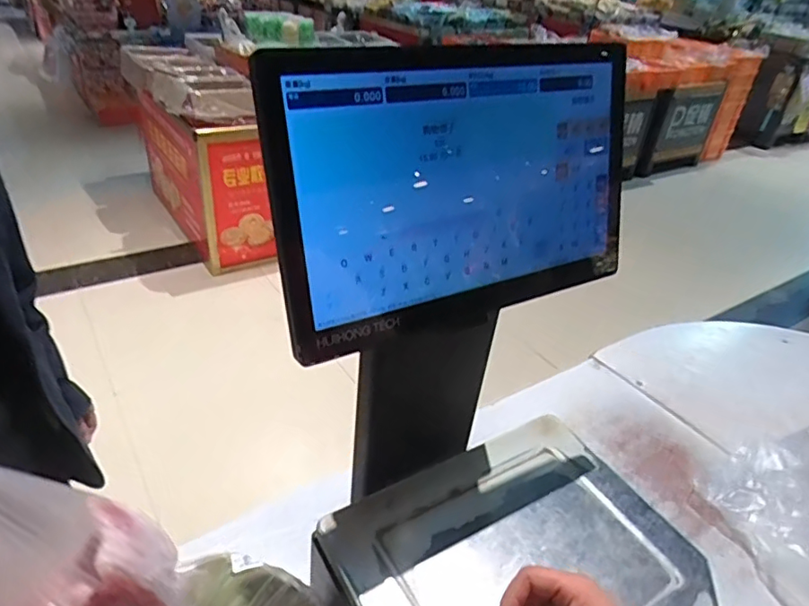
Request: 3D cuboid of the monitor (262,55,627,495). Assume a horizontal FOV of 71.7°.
[{"bbox_3d":[0.061,-0.006,0.574,0.384,0.452,0.094,-12,37,-25],"label":"monitor"}]

